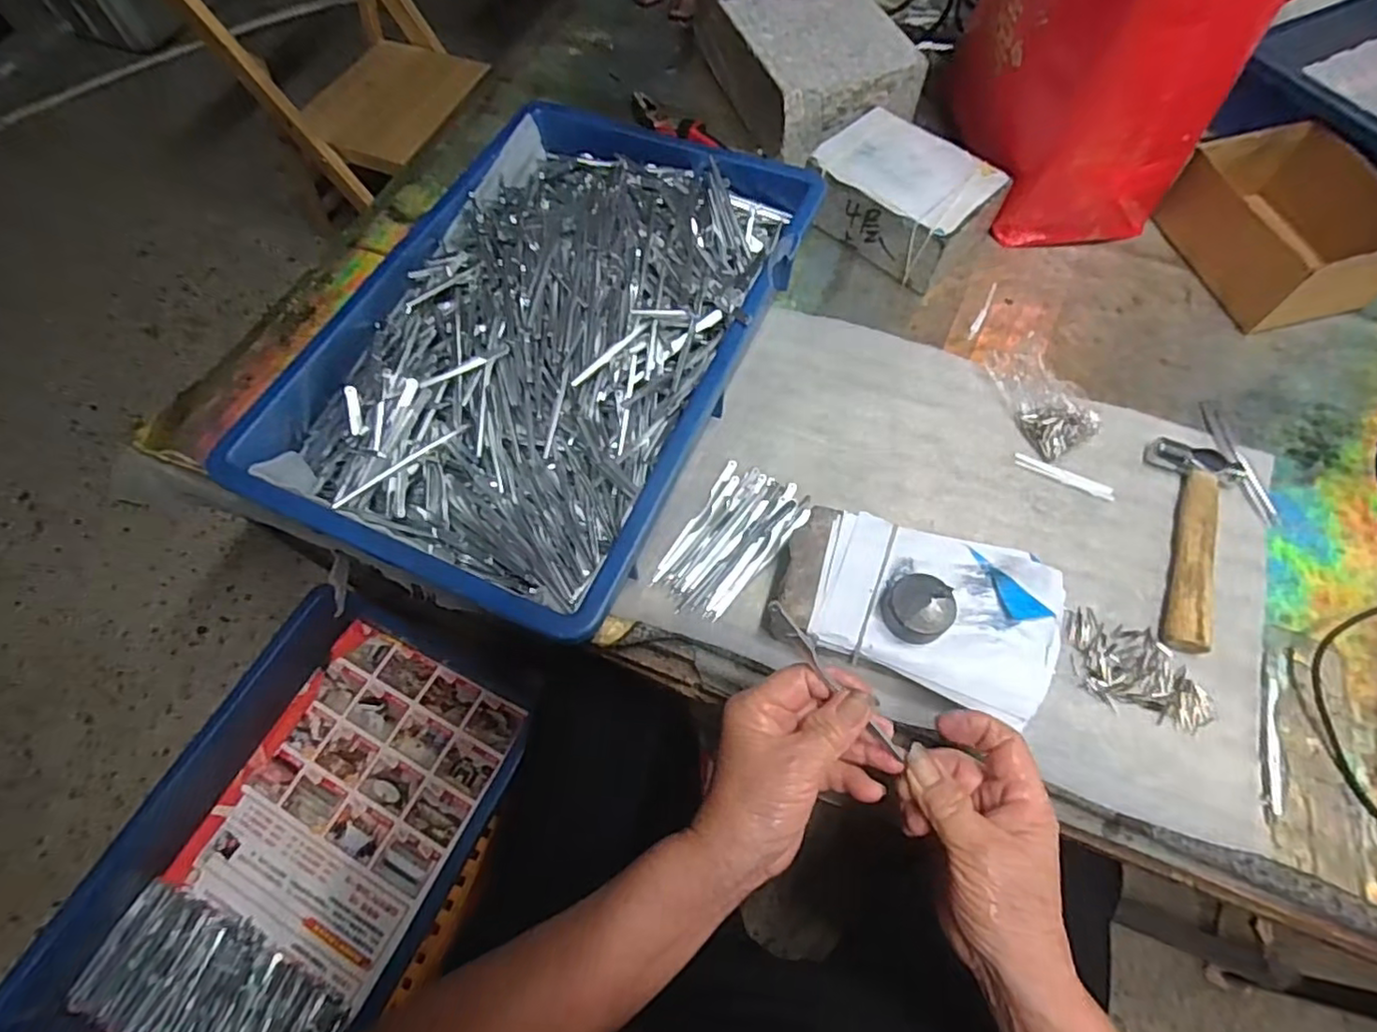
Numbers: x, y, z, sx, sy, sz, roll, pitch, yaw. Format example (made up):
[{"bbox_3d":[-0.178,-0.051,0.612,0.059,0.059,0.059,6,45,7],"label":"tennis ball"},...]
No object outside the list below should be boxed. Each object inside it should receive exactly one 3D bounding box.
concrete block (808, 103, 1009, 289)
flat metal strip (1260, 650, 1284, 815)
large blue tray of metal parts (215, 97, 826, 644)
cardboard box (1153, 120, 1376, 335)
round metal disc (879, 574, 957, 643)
[{"bbox_3d":[0.192,-0.287,0.578,0.147,0.069,0.111,37,69,17],"label":"concrete block"},{"bbox_3d":[0.368,0.133,0.407,0.012,0.004,0.102,17,65,9],"label":"flat metal strip"},{"bbox_3d":[-0.104,-0.136,0.501,0.287,0.081,0.425,22,66,11],"label":"large blue tray of metal parts"},{"bbox_3d":[0.503,-0.244,0.544,0.117,0.071,0.164,-15,64,-7],"label":"cardboard box"},{"bbox_3d":[0.140,0.057,0.392,0.038,0.019,0.038,0,64,1],"label":"round metal disc"}]

